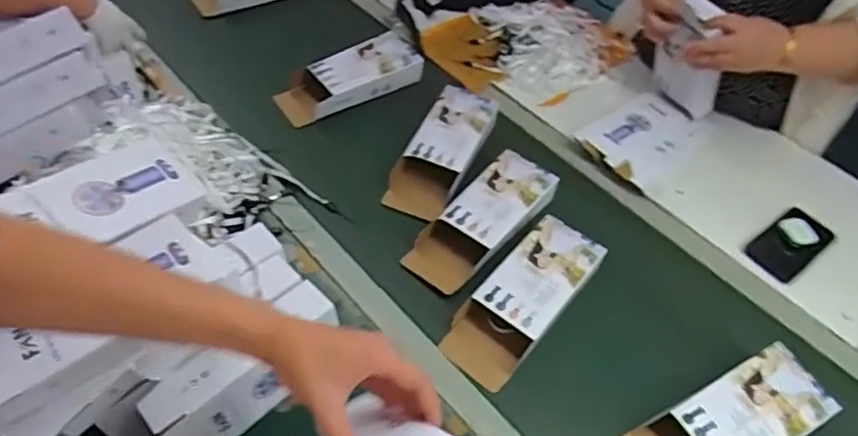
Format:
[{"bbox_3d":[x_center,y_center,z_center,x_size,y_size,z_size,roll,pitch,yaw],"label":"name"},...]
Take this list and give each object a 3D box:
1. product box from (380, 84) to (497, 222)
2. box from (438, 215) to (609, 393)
[{"bbox_3d":[0.028,-0.112,0.962,0.105,0.060,0.261,23,52,12],"label":"product box"},{"bbox_3d":[0.130,0.106,0.804,0.099,0.058,0.249,36,56,22],"label":"box"}]

